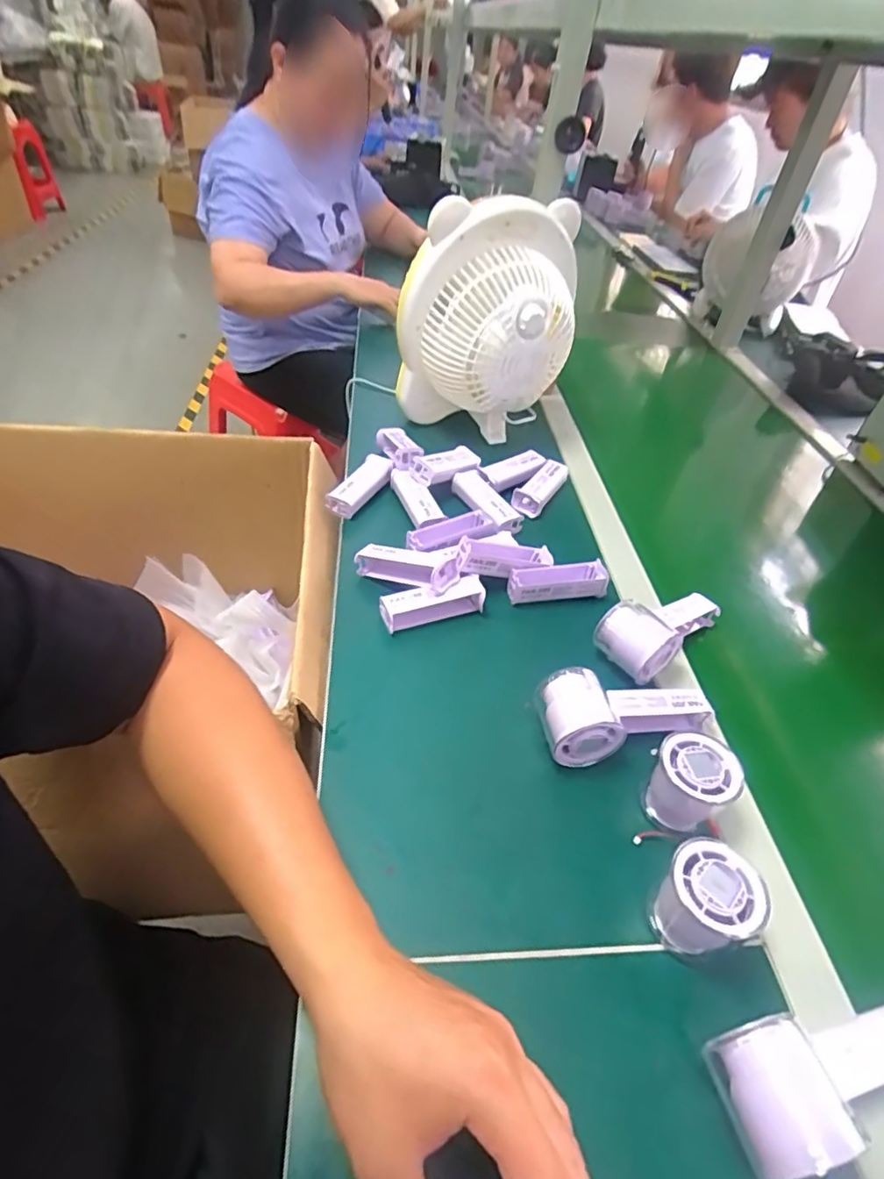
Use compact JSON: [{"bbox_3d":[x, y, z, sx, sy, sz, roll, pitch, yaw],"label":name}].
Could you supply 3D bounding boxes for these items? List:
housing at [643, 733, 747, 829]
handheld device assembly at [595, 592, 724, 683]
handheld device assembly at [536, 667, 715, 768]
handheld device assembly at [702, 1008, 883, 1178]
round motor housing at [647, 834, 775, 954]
[{"bbox_3d":[0.186,0.145,0.446,0.050,0.059,0.053,4,43,-4],"label":"housing"},{"bbox_3d":[0.210,0.030,0.573,0.138,0.055,0.069,-31,56,-34],"label":"handheld device assembly"},{"bbox_3d":[0.155,0.104,0.491,0.144,0.062,0.062,-1,44,-9],"label":"handheld device assembly"},{"bbox_3d":[0.219,0.264,0.326,0.142,0.049,0.059,-7,45,-15],"label":"handheld device assembly"},{"bbox_3d":[0.168,0.202,0.381,0.055,0.058,0.054,4,43,-4],"label":"round motor housing"}]

